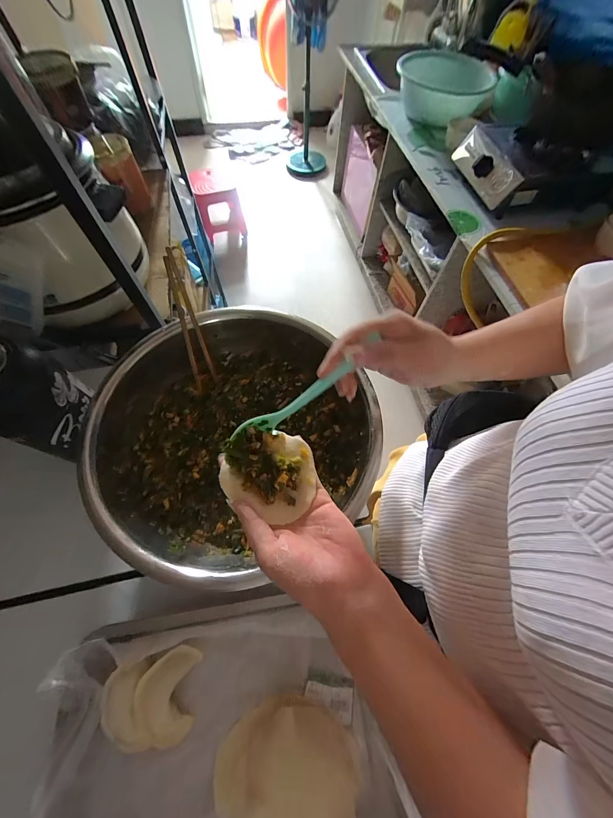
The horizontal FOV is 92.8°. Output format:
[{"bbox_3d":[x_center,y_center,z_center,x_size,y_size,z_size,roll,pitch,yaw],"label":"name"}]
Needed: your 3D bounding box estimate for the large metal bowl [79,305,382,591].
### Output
[{"bbox_3d":[-0.088,0.025,0.393,0.320,0.091,0.325,1,65,-2],"label":"large metal bowl"}]

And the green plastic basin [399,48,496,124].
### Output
[{"bbox_3d":[0.461,-1.122,1.022,0.273,0.116,0.249,-27,69,-14],"label":"green plastic basin"}]

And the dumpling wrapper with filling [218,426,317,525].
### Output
[{"bbox_3d":[-0.031,0.054,0.265,0.084,0.028,0.074,27,67,10],"label":"dumpling wrapper with filling"}]

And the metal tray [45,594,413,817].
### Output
[{"bbox_3d":[-0.074,0.342,0.298,0.315,0.062,0.240,-6,65,-5],"label":"metal tray"}]

